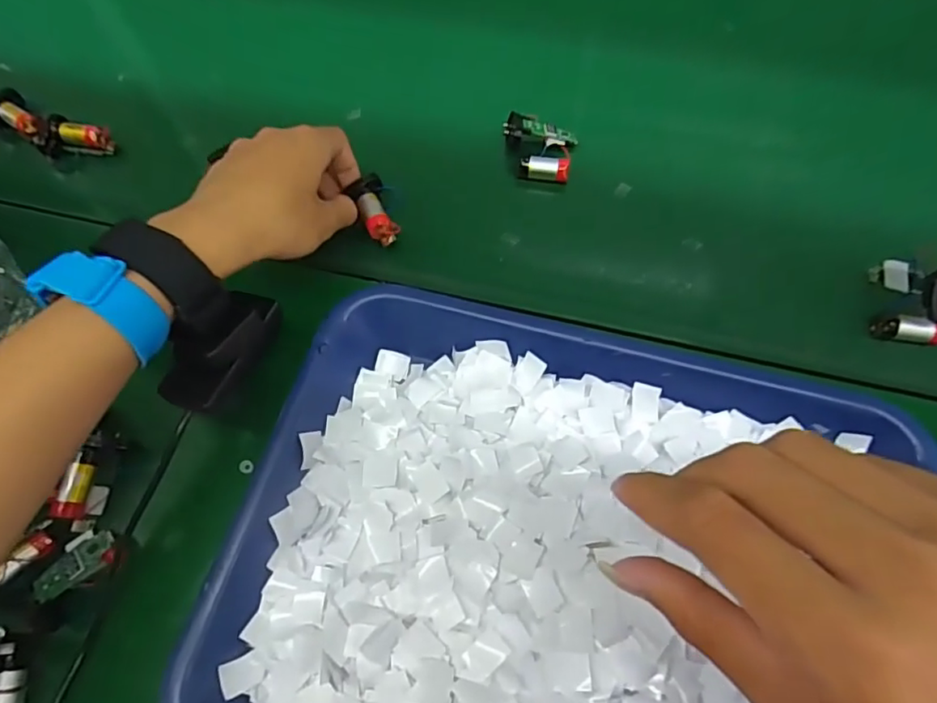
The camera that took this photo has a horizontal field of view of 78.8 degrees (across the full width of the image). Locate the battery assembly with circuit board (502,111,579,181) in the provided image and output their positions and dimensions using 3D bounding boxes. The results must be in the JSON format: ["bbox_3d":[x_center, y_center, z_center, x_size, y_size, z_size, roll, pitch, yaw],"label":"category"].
[{"bbox_3d":[0.050,-0.146,0.416,0.052,0.020,0.047,14,66,6],"label":"battery assembly with circuit board"}]

